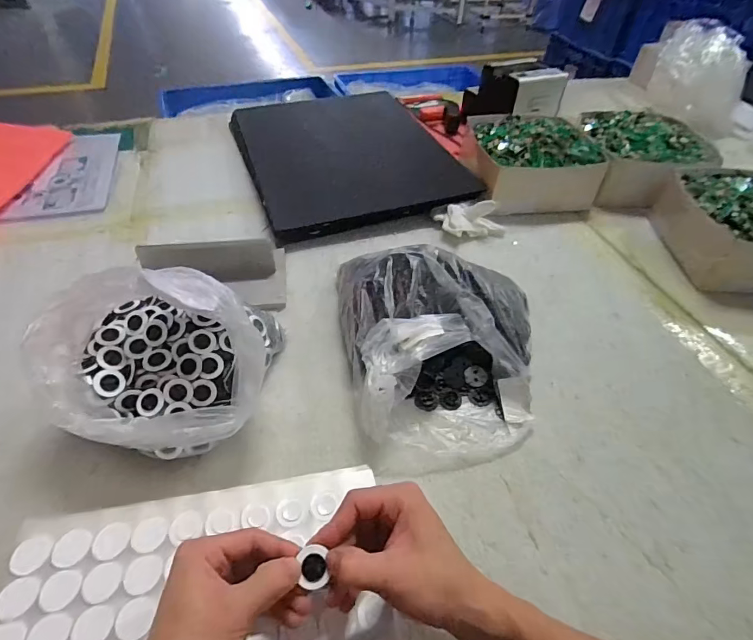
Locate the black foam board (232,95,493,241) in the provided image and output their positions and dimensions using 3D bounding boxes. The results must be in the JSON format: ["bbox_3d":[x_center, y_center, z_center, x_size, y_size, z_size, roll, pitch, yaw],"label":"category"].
[{"bbox_3d":[-0.051,-0.305,0.799,0.358,0.031,0.370,-18,60,-14],"label":"black foam board"}]

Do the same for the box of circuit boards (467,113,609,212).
[{"bbox_3d":[0.288,-0.304,0.809,0.204,0.099,0.225,-3,49,-7],"label":"box of circuit boards"}]

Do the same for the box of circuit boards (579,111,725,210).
[{"bbox_3d":[0.513,-0.305,0.836,0.217,0.100,0.257,3,47,0],"label":"box of circuit boards"}]

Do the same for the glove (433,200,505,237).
[{"bbox_3d":[0.157,-0.175,0.721,0.099,0.047,0.070,-17,52,-19],"label":"glove"}]

